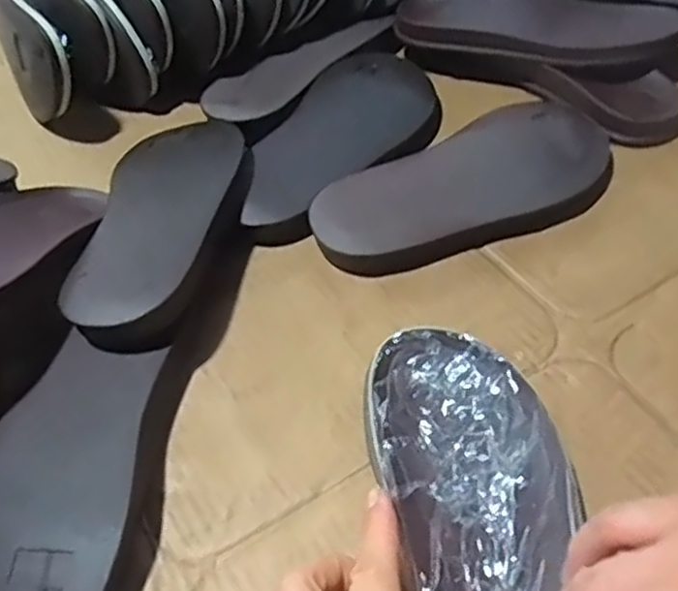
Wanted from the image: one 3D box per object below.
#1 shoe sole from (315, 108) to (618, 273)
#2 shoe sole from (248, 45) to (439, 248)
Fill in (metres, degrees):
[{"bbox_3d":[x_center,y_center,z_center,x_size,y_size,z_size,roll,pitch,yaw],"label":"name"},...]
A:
[{"bbox_3d":[0.084,-0.063,0.439,0.197,0.027,0.084,-28,53,-16],"label":"shoe sole"},{"bbox_3d":[0.000,-0.102,0.488,0.096,0.026,0.201,23,57,24],"label":"shoe sole"}]

